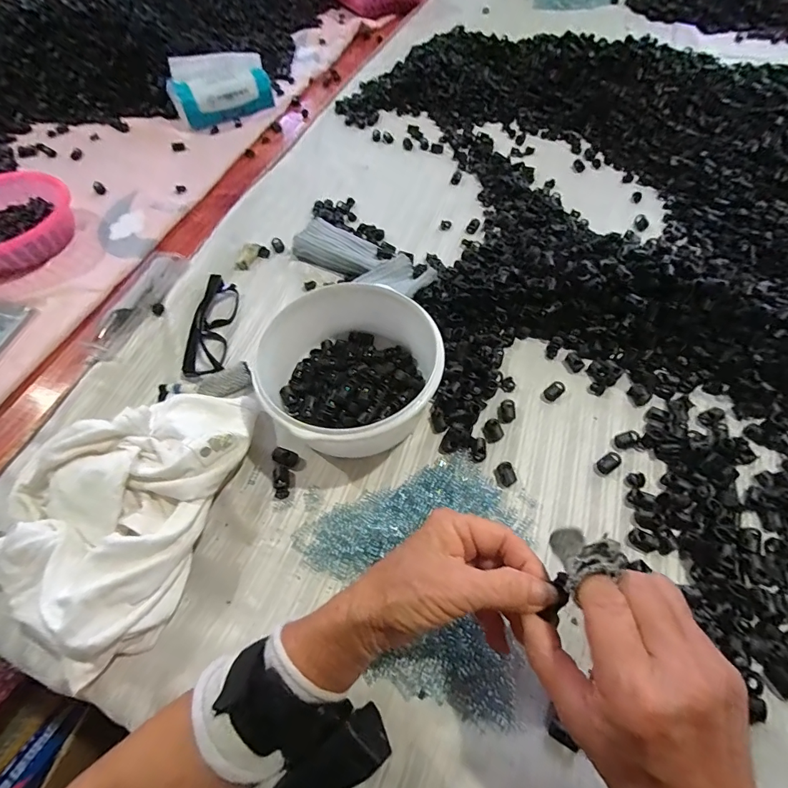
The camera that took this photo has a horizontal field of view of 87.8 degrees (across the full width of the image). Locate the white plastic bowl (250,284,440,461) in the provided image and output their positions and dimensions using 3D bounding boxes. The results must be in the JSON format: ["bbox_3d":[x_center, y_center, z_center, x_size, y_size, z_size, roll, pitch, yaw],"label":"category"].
[{"bbox_3d":[-0.035,-0.015,0.380,0.146,0.075,0.149,-2,57,3],"label":"white plastic bowl"}]

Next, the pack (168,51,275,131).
[{"bbox_3d":[-0.304,-0.536,0.717,0.167,0.074,0.085,-22,59,-10],"label":"pack"}]

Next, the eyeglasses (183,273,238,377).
[{"bbox_3d":[-0.199,-0.077,0.449,0.032,0.020,0.131,-5,57,0],"label":"eyeglasses"}]

